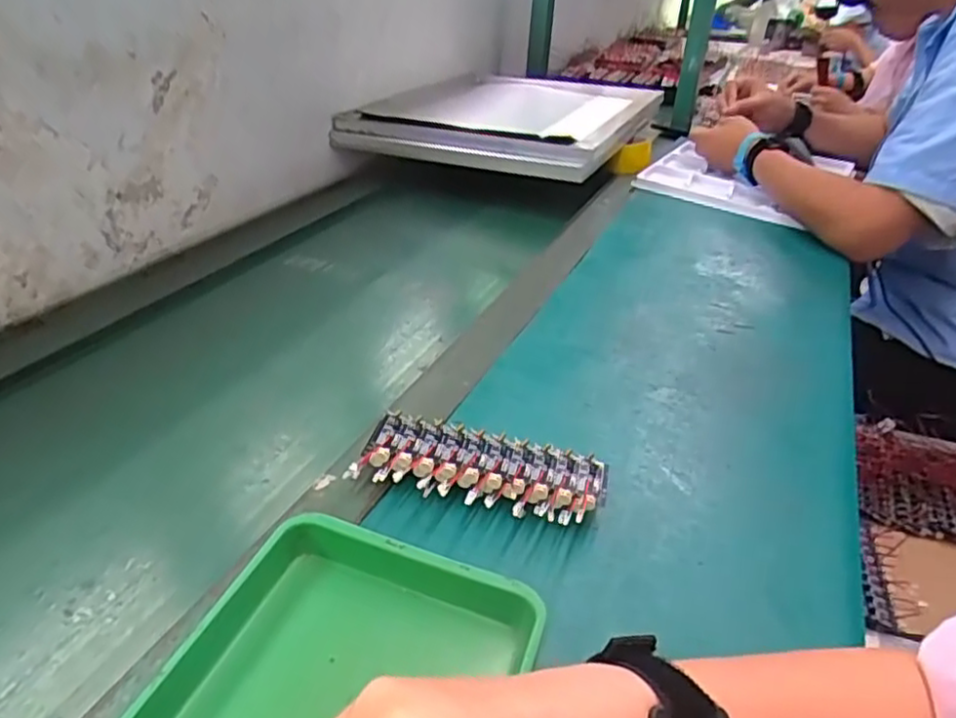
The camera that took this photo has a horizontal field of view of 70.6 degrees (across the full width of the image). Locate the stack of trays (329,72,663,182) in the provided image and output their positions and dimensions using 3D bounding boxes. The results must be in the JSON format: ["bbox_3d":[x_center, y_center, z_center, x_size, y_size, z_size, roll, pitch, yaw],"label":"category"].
[{"bbox_3d":[0.071,-0.439,1.226,0.453,0.060,0.575,16,33,23],"label":"stack of trays"}]

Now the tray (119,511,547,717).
[{"bbox_3d":[-0.074,0.170,0.316,0.156,0.032,0.209,11,32,16],"label":"tray"}]

